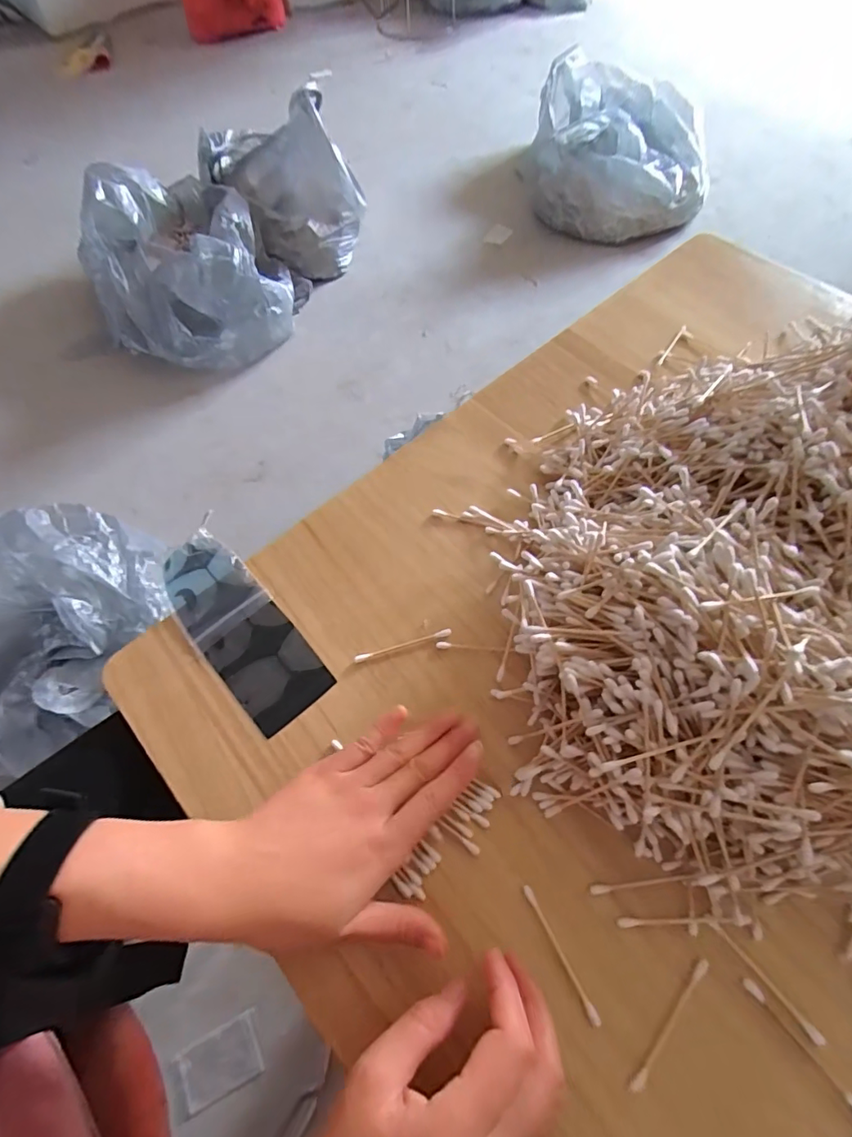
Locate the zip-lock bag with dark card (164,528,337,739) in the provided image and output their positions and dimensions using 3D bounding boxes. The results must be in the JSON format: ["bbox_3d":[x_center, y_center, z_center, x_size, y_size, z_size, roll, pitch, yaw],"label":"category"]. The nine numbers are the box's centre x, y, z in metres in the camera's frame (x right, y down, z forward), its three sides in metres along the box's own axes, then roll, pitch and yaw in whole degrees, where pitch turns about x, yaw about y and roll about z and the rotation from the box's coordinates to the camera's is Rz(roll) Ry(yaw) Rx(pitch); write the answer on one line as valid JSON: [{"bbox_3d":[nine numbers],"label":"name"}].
[{"bbox_3d":[-0.143,0.042,0.386,0.062,0.011,0.171,-40,67,-16],"label":"zip-lock bag with dark card"}]

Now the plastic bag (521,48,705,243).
[{"bbox_3d":[0.549,-1.202,1.470,0.496,0.235,0.491,12,64,9],"label":"plastic bag"}]

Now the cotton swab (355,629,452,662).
[{"bbox_3d":[-0.016,0.055,0.373,0.072,0.004,0.005,-16,63,-5],"label":"cotton swab"}]

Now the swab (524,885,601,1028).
[{"bbox_3d":[0.075,0.215,0.287,0.005,0.004,0.071,-26,64,-10],"label":"swab"}]

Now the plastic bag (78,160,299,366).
[{"bbox_3d":[-0.623,-0.775,1.324,0.465,0.275,0.557,-22,63,-8],"label":"plastic bag"}]

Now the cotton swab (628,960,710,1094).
[{"bbox_3d":[0.129,0.240,0.270,0.007,0.004,0.072,39,71,20],"label":"cotton swab"}]

